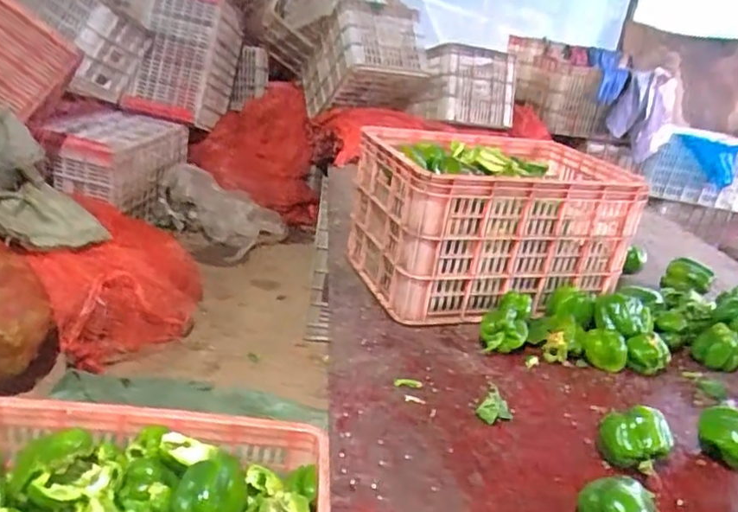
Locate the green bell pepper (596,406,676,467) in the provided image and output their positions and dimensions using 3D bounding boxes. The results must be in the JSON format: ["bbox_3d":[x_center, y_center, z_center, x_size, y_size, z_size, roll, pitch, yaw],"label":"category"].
[{"bbox_3d":[0.355,0.247,0.816,0.090,0.083,0.072,19,25,25],"label":"green bell pepper"}]

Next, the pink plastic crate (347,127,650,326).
[{"bbox_3d":[0.242,-0.070,1.261,0.496,0.283,0.365,-2,24,-21],"label":"pink plastic crate"}]

